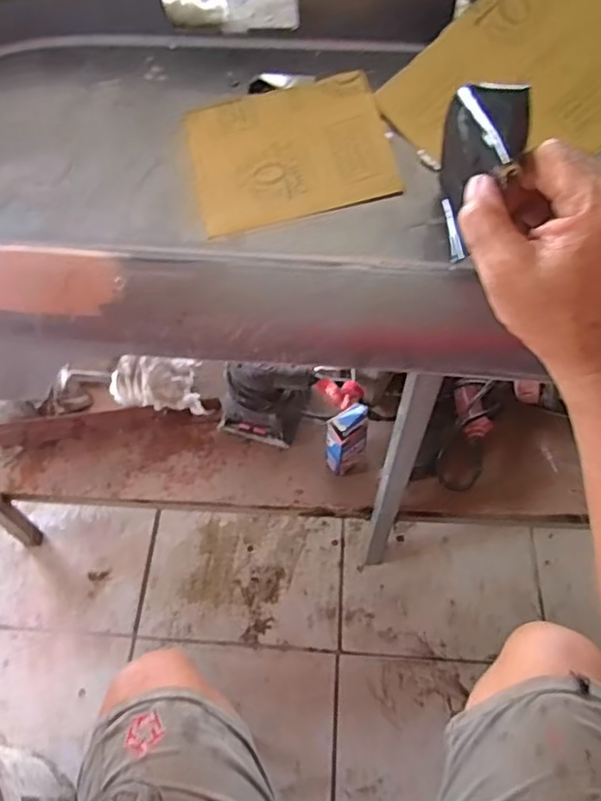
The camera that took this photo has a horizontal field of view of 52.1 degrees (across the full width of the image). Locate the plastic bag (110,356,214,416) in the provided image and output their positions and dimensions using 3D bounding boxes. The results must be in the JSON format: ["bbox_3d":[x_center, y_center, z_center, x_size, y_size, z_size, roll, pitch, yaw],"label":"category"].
[{"bbox_3d":[-0.212,-0.024,0.903,0.144,0.059,0.074,-3,59,-2],"label":"plastic bag"}]

